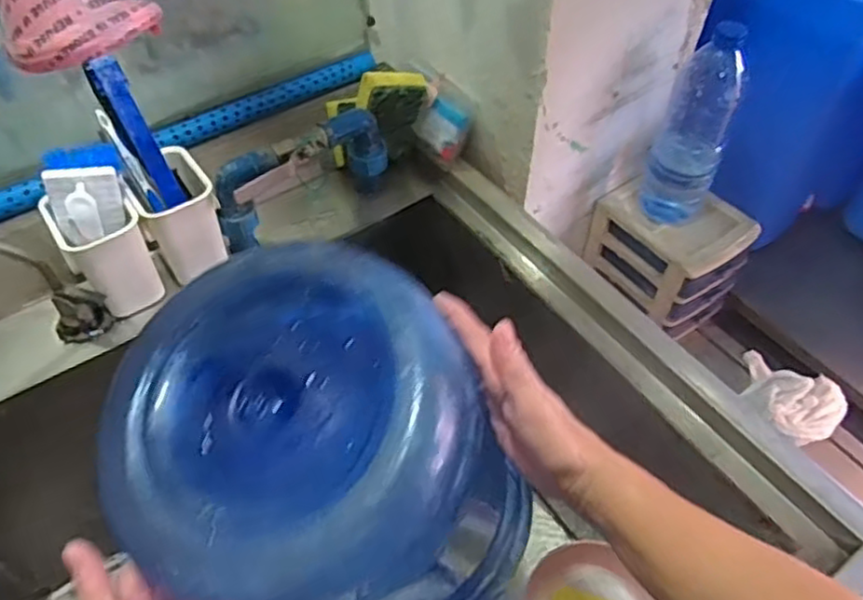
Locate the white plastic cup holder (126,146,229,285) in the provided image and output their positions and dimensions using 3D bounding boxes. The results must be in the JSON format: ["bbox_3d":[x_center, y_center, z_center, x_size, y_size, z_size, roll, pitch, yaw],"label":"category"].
[{"bbox_3d":[-0.252,-0.080,0.681,0.076,0.114,0.067,-32,58,-22],"label":"white plastic cup holder"}]

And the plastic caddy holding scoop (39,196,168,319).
[{"bbox_3d":[-0.309,-0.044,0.658,0.072,0.115,0.060,-27,57,-19],"label":"plastic caddy holding scoop"}]

